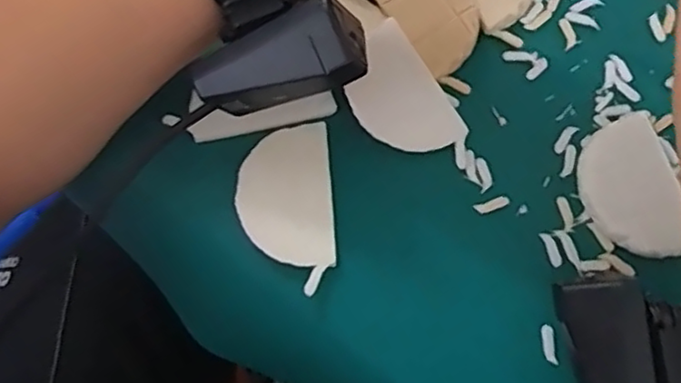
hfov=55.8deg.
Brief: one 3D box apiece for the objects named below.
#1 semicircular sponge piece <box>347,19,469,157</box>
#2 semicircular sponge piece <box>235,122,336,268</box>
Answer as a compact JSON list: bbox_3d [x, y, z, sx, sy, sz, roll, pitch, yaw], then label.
[{"bbox_3d":[0.027,-0.046,0.311,0.043,0.012,0.064,-32,74,-10],"label":"semicircular sponge piece"},{"bbox_3d":[-0.026,0.001,0.299,0.043,0.005,0.069,-3,72,0],"label":"semicircular sponge piece"}]

